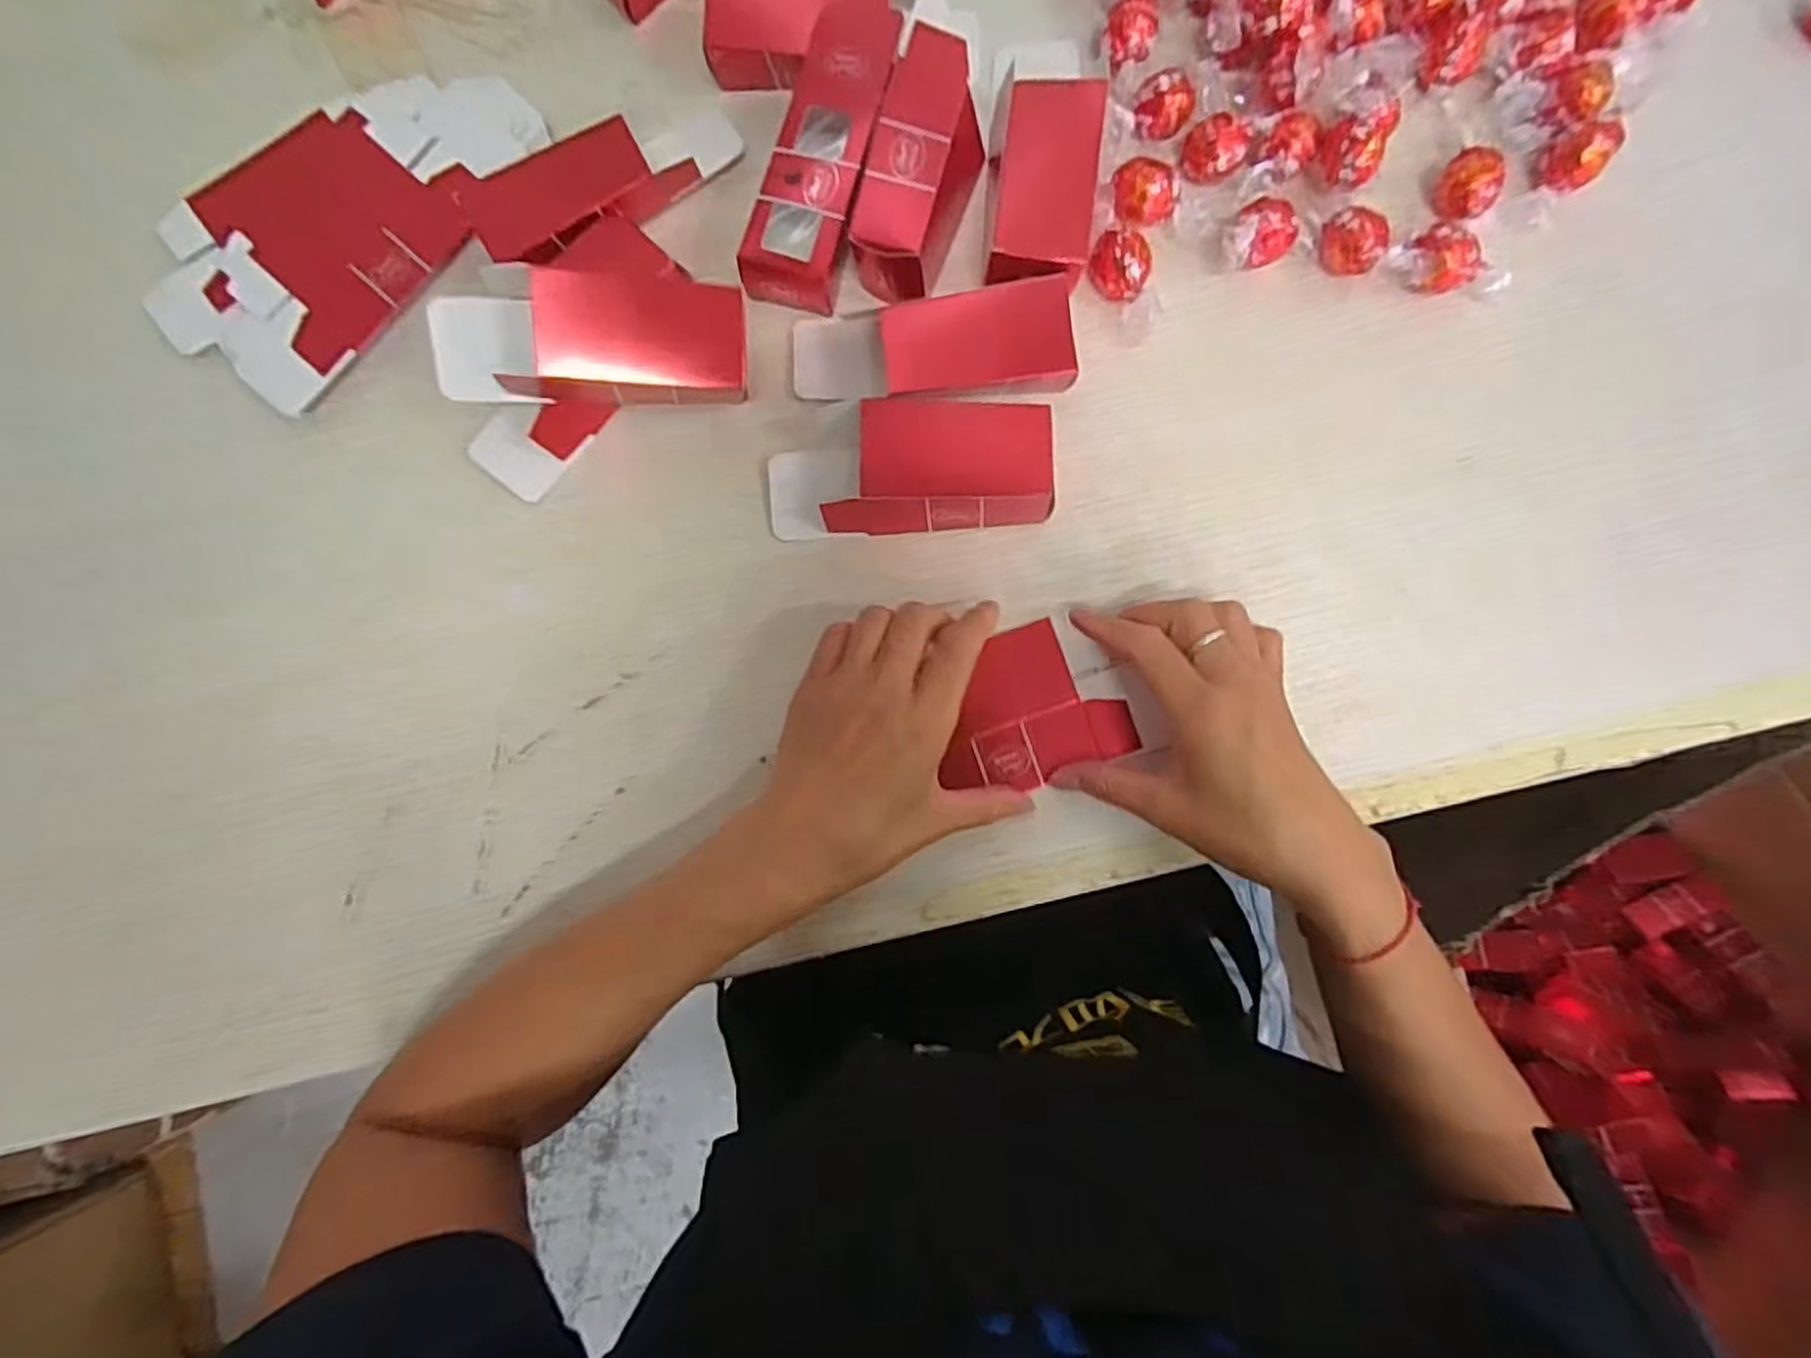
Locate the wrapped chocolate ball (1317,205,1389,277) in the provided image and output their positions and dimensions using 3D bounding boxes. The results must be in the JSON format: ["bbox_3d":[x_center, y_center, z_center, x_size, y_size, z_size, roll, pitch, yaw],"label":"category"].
[{"bbox_3d":[0.218,-0.214,0.384,0.030,0.027,0.023,43,88,5],"label":"wrapped chocolate ball"}]

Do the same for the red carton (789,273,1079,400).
[{"bbox_3d":[0.011,-0.159,0.381,0.134,0.032,0.049,-2,85,2],"label":"red carton"}]

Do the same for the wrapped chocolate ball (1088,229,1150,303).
[{"bbox_3d":[0.105,-0.203,0.384,0.029,0.021,0.025,23,86,4],"label":"wrapped chocolate ball"}]

